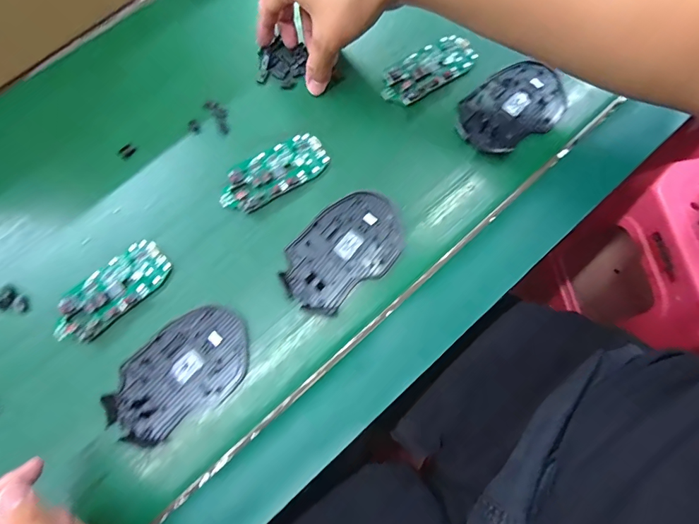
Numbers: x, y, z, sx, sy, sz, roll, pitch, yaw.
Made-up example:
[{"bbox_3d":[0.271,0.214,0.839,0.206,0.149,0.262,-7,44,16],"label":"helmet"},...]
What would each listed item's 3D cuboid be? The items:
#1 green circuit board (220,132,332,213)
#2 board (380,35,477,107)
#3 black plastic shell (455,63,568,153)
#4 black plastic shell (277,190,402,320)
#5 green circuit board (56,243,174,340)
[{"bbox_3d":[-0.068,-0.080,0.357,0.099,0.011,0.045,-33,76,-8],"label":"green circuit board"},{"bbox_3d":[0.074,-0.188,0.385,0.101,0.007,0.049,-35,77,-8],"label":"board"},{"bbox_3d":[0.149,-0.144,0.373,0.109,0.013,0.069,-34,77,-8],"label":"black plastic shell"},{"bbox_3d":[-0.005,-0.010,0.339,0.072,0.006,0.111,42,79,11],"label":"black plastic shell"},{"bbox_3d":[-0.196,0.024,0.330,0.099,0.013,0.046,-43,78,-10],"label":"green circuit board"}]

